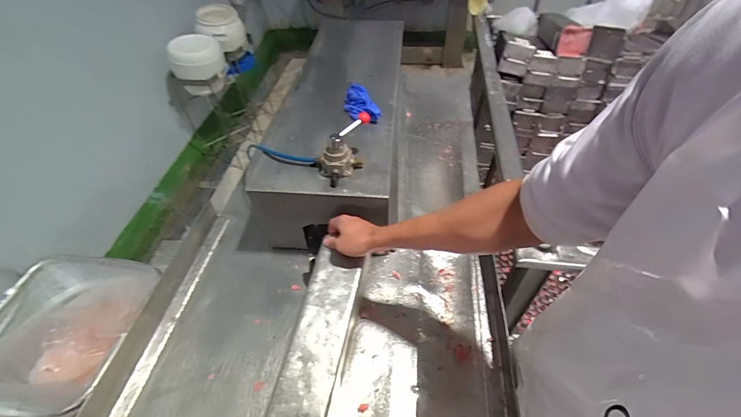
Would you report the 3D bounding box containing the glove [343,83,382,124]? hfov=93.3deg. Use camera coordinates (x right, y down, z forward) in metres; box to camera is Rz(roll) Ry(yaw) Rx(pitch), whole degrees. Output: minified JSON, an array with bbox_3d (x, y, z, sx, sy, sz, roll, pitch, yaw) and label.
[{"bbox_3d":[-0.027,-0.258,0.865,0.063,0.041,0.131,-23,50,-16],"label":"glove"}]

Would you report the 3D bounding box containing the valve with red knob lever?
[{"bbox_3d":[-0.053,-0.130,0.733,0.132,0.098,0.082,-33,54,-24],"label":"valve with red knob lever"}]

